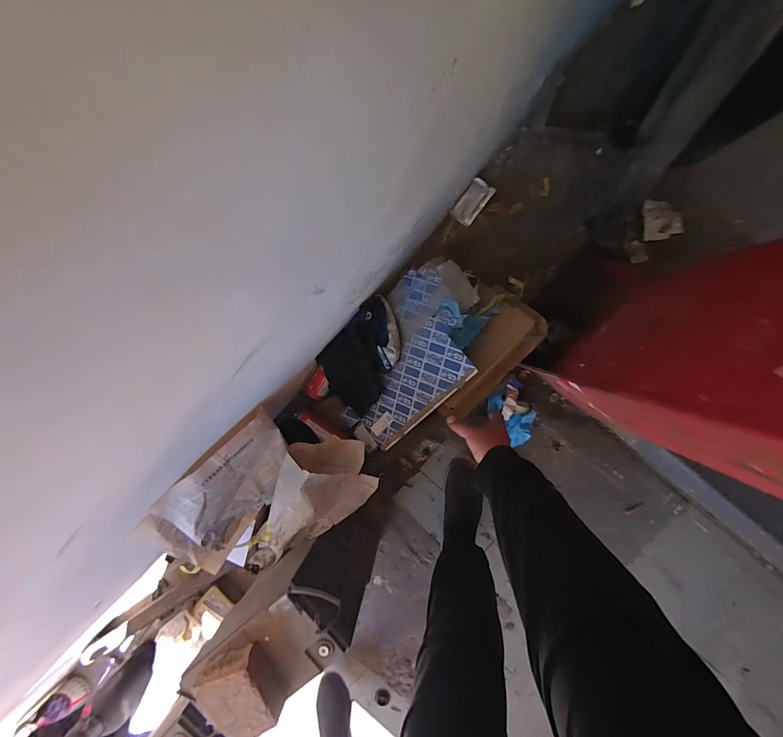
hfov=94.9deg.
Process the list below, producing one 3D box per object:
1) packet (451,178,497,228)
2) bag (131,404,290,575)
[{"bbox_3d":[0.221,-0.455,0.981,0.067,0.025,0.112,39,97,1],"label":"packet"},{"bbox_3d":[-0.380,0.300,0.830,0.172,0.200,0.385,42,97,1],"label":"bag"}]

